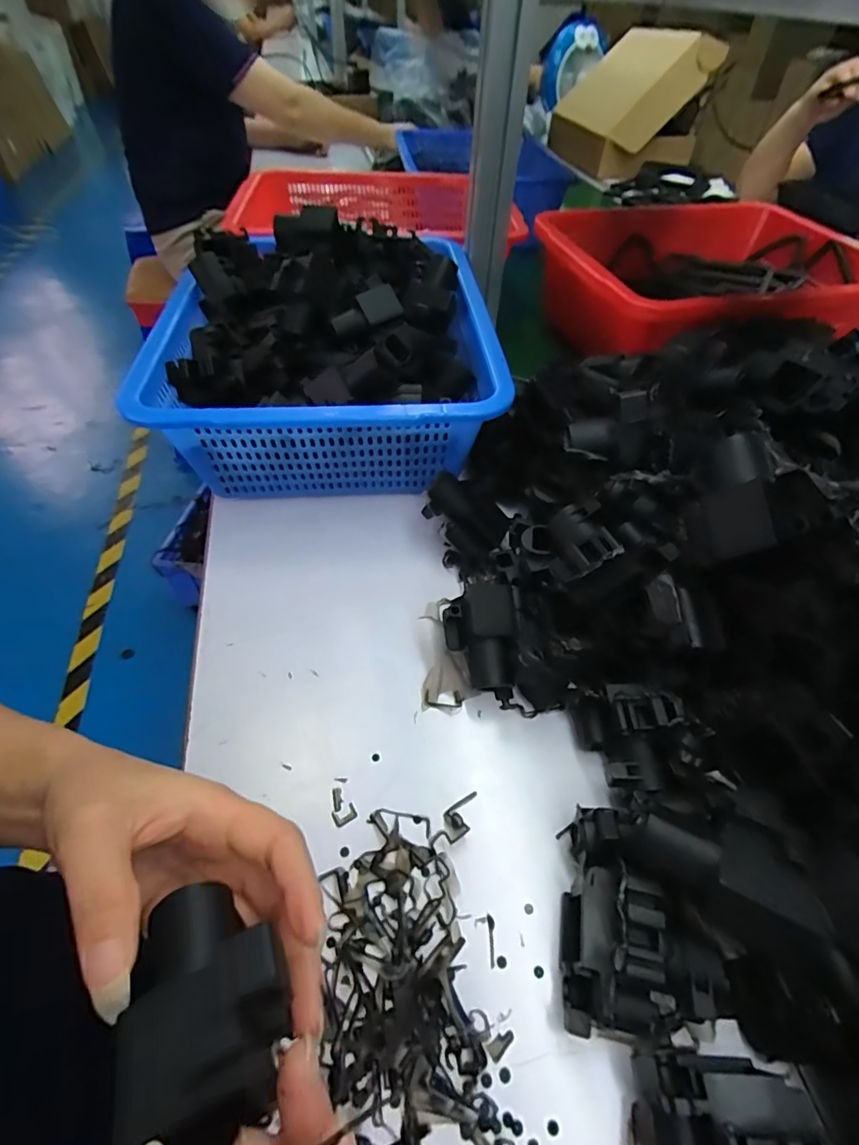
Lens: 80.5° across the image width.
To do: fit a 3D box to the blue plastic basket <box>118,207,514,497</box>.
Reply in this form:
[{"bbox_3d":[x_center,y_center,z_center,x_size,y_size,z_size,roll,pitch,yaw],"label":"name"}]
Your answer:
[{"bbox_3d":[-0.100,-0.206,0.512,0.293,0.146,0.329,-4,50,-6],"label":"blue plastic basket"}]

